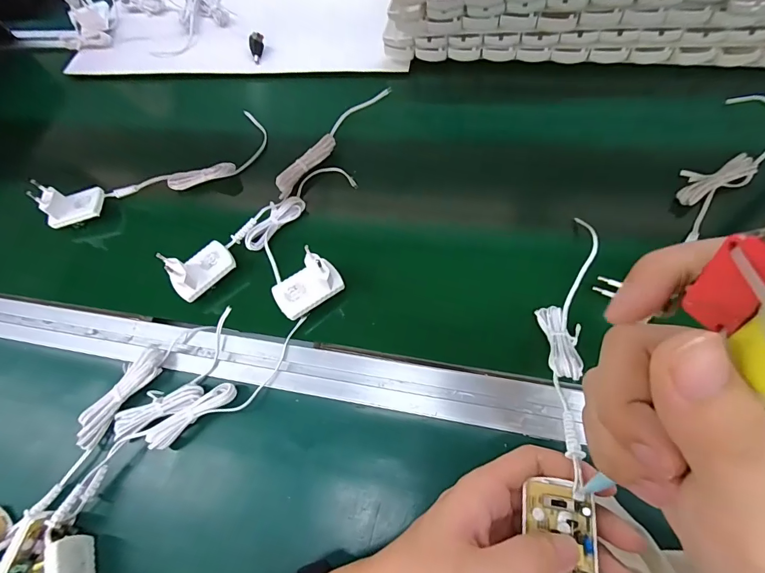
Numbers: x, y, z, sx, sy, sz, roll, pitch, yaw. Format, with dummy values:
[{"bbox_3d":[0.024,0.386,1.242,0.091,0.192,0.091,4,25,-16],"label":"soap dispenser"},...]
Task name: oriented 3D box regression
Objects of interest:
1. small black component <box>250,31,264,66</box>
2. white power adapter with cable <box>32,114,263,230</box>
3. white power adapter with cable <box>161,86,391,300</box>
[{"bbox_3d":[-0.171,-0.323,0.546,0.018,0.013,0.039,2,102,2],"label":"small black component"},{"bbox_3d":[-0.259,-0.124,0.456,0.248,0.047,0.061,-19,64,-9],"label":"white power adapter with cable"},{"bbox_3d":[-0.094,-0.113,0.431,0.046,0.033,0.321,35,68,17],"label":"white power adapter with cable"}]

